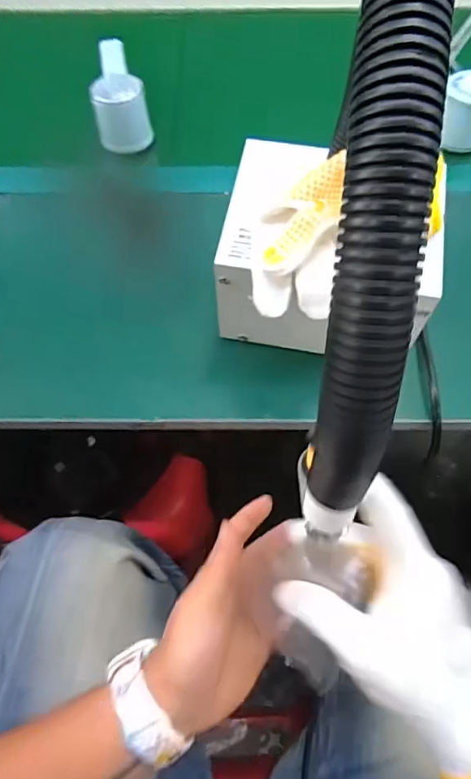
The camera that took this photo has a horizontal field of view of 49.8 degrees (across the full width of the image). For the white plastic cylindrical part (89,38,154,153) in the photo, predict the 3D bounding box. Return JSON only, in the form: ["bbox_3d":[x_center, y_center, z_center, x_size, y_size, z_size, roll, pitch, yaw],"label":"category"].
[{"bbox_3d":[-0.135,-0.340,0.564,0.056,0.060,0.153,-15,65,-6],"label":"white plastic cylindrical part"}]

